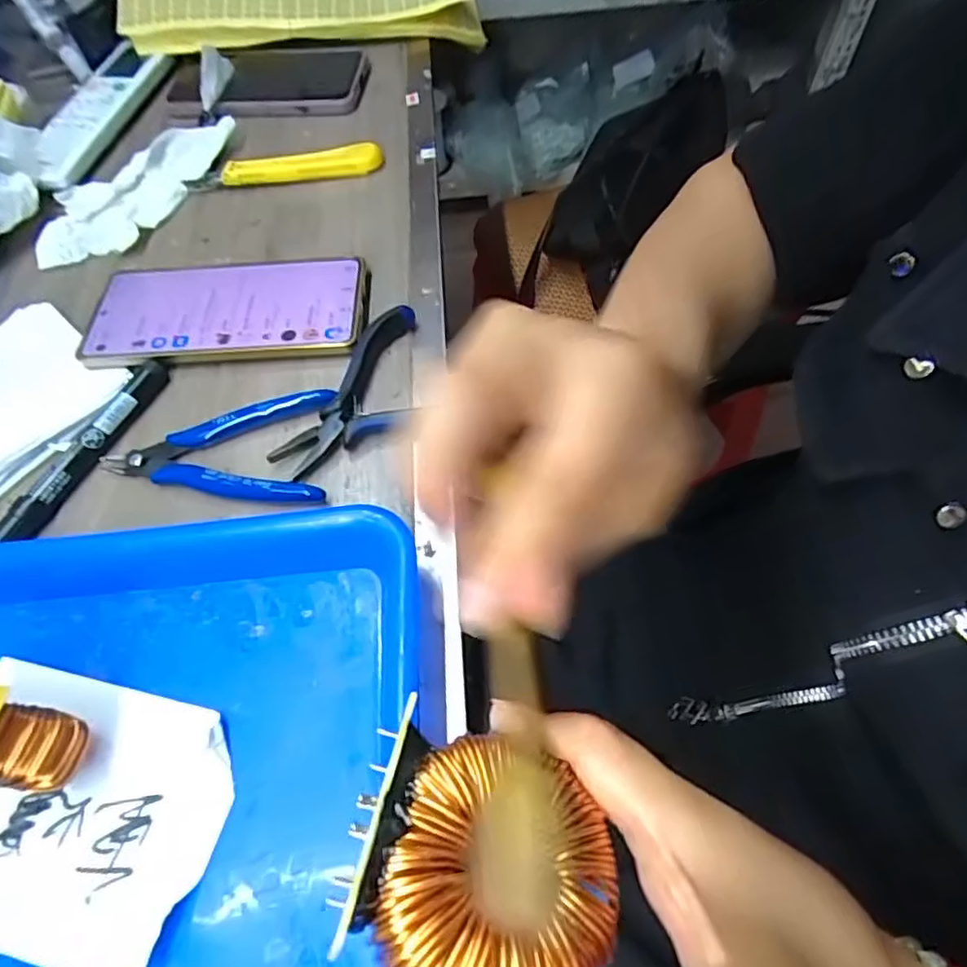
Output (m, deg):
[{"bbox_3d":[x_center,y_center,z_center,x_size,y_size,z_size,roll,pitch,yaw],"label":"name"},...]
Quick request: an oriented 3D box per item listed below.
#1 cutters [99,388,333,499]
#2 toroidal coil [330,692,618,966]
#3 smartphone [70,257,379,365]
[{"bbox_3d":[-0.140,-0.018,0.322,0.119,0.011,0.063,-2,59,3],"label":"cutters"},{"bbox_3d":[-0.001,0.087,0.138,0.055,0.025,0.050,18,46,-4],"label":"toroidal coil"},{"bbox_3d":[-0.154,-0.105,0.370,0.163,0.012,0.075,-4,59,2],"label":"smartphone"}]

